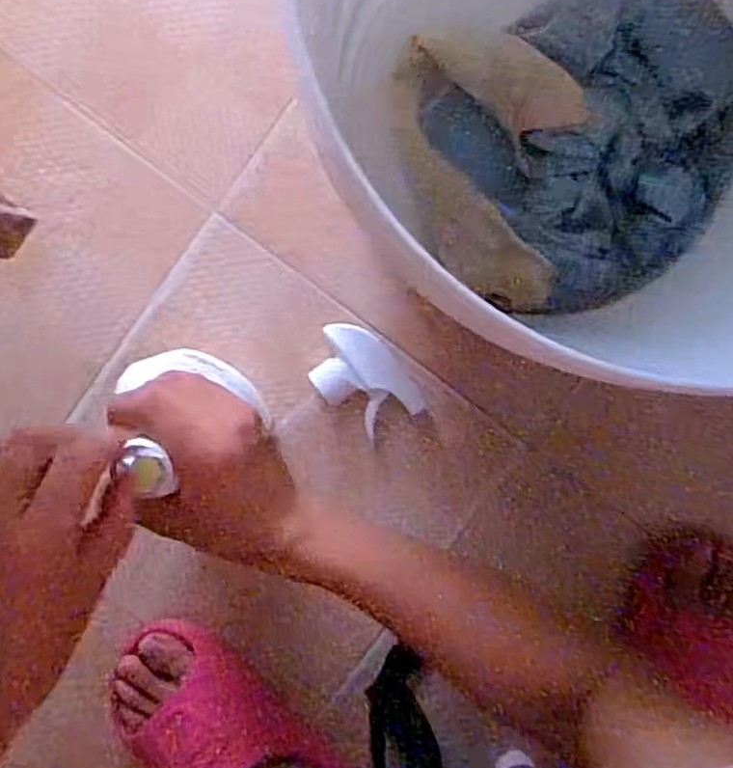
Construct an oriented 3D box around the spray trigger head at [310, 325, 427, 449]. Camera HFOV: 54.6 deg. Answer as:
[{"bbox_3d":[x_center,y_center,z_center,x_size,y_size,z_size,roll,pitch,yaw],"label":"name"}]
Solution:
[{"bbox_3d":[-0.001,-0.003,0.536,0.090,0.034,0.057,42,97,-5],"label":"spray trigger head"}]

